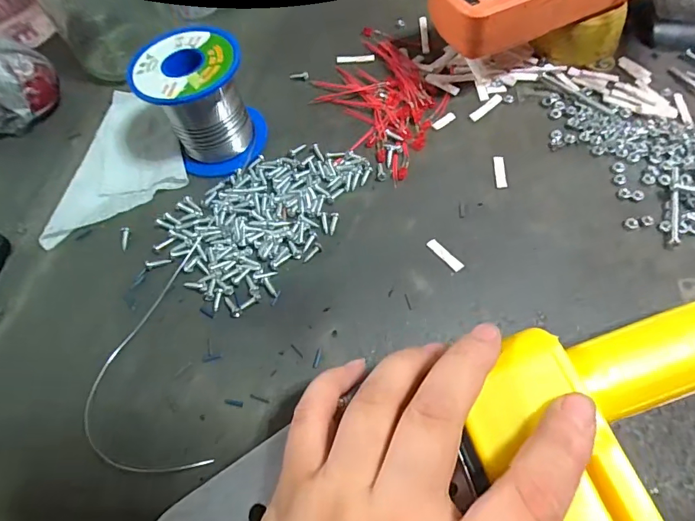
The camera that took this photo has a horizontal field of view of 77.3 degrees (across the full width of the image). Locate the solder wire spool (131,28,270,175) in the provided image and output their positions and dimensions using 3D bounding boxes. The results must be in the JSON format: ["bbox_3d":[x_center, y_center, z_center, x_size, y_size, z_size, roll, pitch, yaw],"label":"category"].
[{"bbox_3d":[-0.092,-0.100,0.277,0.065,0.060,0.069,-24,63,-9],"label":"solder wire spool"}]

